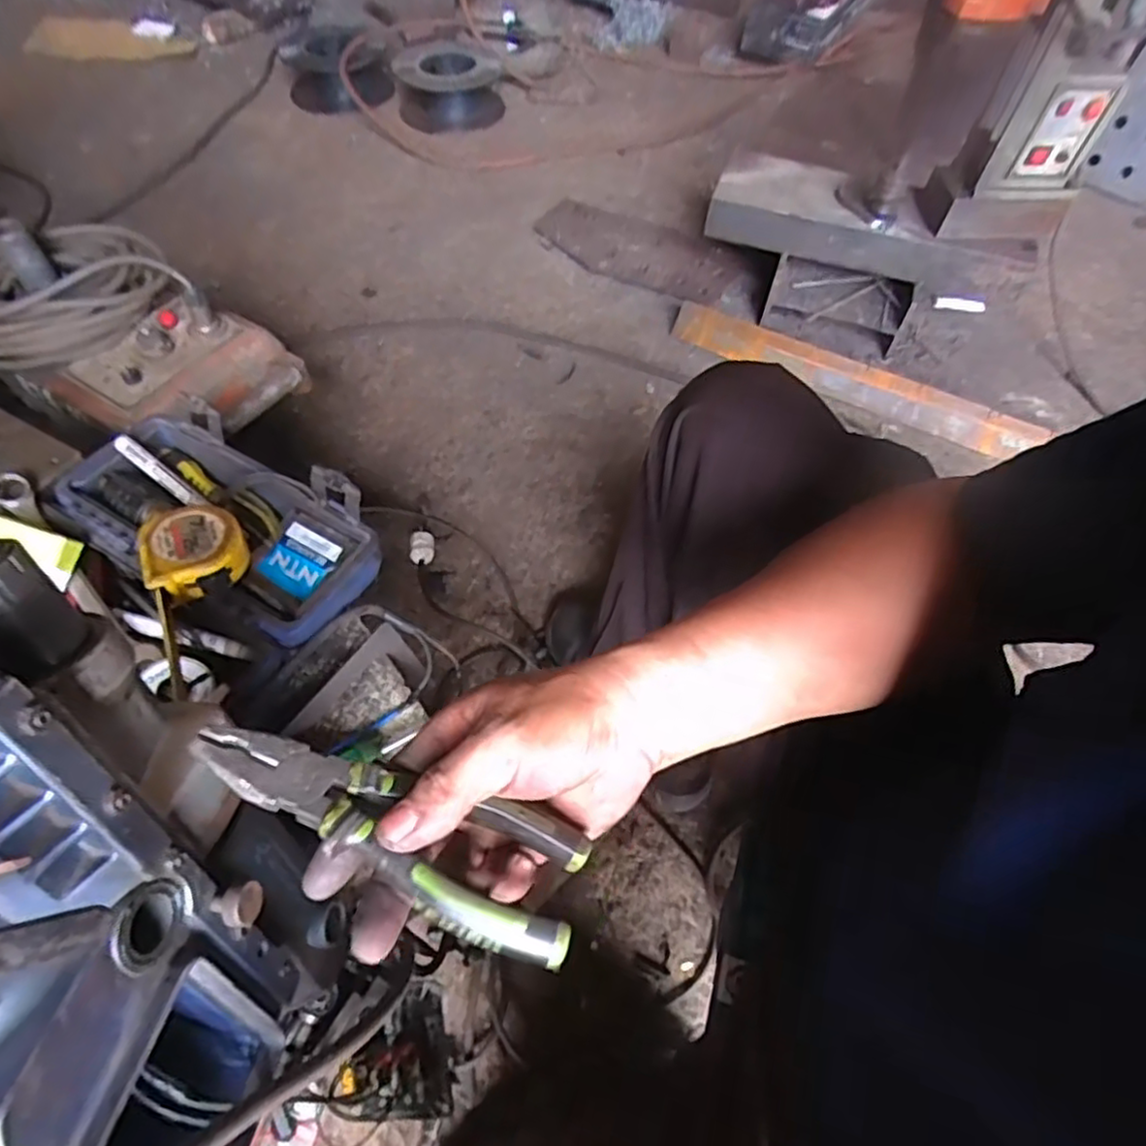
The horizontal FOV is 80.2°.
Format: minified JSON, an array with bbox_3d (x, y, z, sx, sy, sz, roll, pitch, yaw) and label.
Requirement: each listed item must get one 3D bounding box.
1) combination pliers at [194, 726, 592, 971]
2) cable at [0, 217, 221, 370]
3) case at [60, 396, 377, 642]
[{"bbox_3d":[-0.076,0.104,0.289,0.172,0.015,0.055,25,60,3],"label":"combination pliers"},{"bbox_3d":[-0.576,-0.333,0.775,0.278,0.077,0.191,-18,60,-12],"label":"cable"},{"bbox_3d":[-0.306,-0.049,0.579,0.273,0.069,0.151,27,61,15],"label":"case"}]

